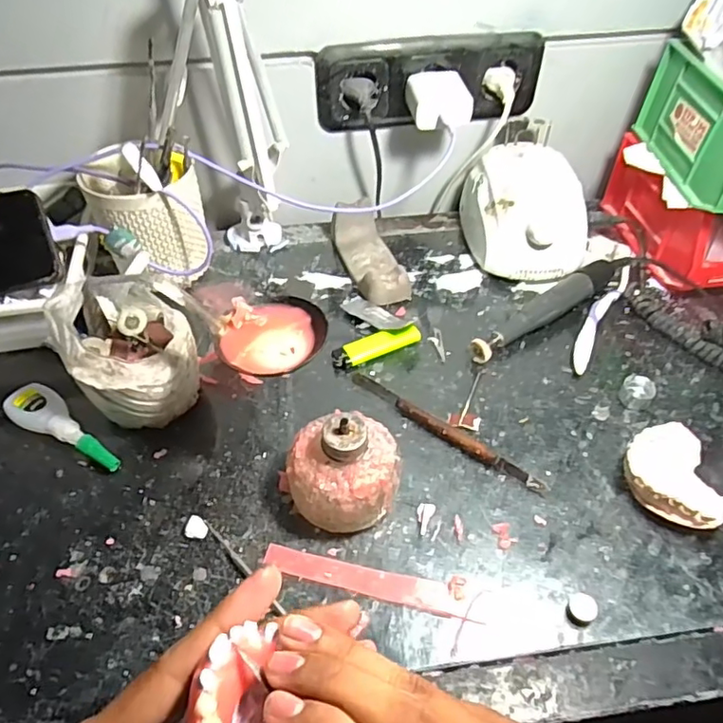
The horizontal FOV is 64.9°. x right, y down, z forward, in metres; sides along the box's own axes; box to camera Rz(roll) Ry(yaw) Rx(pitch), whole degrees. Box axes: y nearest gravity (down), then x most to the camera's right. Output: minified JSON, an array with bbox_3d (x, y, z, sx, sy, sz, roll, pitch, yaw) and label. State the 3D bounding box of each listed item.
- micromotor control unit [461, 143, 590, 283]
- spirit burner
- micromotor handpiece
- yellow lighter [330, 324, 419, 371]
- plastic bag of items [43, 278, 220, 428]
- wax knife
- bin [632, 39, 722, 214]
[{"bbox_3d":[0.164,-0.148,0.573,0.103,0.082,0.139,-4,48,-3],"label":"micromotor control unit"},{"bbox_3d":[-0.011,0.072,0.376,0.071,0.073,0.064,-1,48,-1],"label":"spirit burner"},{"bbox_3d":[0.178,-0.052,0.520,0.197,0.031,0.022,-29,54,-23],"label":"micromotor handpiece"},{"bbox_3d":[0.013,-0.015,0.497,0.078,0.013,0.022,-21,51,-18],"label":"yellow lighter"},{"bbox_3d":[-0.172,-0.007,0.429,0.091,0.104,0.097,24,52,20],"label":"plastic bag of items"},{"bbox_3d":[0.063,0.051,0.440,0.173,0.010,0.014,30,55,24],"label":"wax knife"},{"bbox_3d":[0.329,-0.206,0.497,0.094,0.082,0.171,-3,48,-3],"label":"bin"}]

